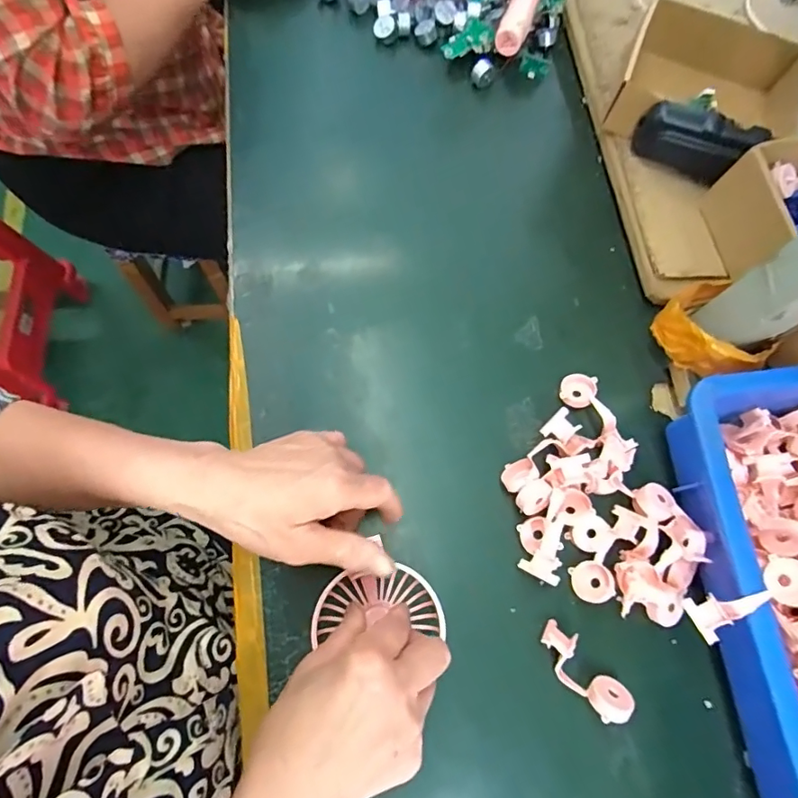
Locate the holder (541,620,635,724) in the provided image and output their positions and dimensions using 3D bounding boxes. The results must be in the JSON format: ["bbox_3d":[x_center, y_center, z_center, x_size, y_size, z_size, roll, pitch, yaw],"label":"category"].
[{"bbox_3d":[0.128,0.191,0.353,0.069,0.026,0.027,43,74,10],"label":"holder"}]

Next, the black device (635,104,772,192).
[{"bbox_3d":[0.267,-0.234,0.463,0.098,0.052,0.038,29,72,5],"label":"black device"}]

